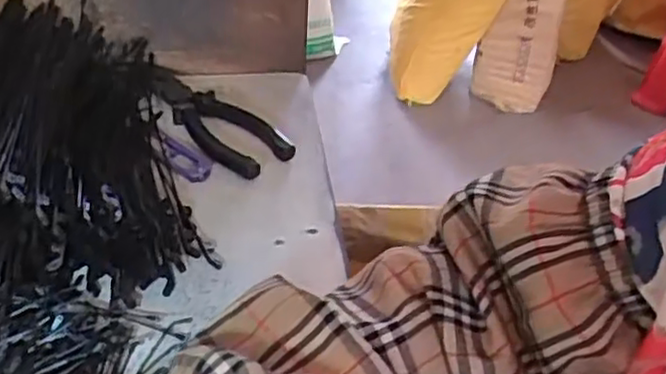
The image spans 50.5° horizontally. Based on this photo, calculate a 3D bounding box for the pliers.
[{"bbox_3d":[-0.099,-0.060,0.563,0.058,0.012,0.168,-24,47,-32],"label":"pliers"}]

